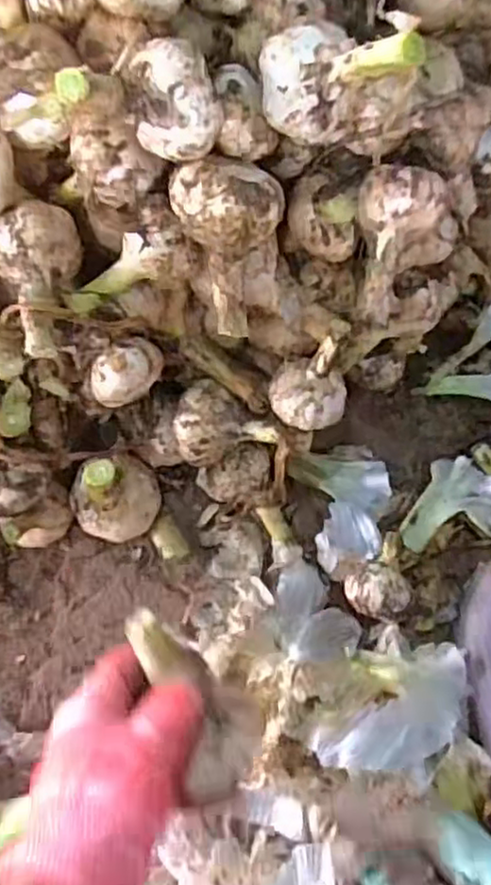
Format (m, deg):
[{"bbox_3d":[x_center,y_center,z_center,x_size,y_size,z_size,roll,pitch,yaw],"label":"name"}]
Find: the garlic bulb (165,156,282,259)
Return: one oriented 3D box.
[{"bbox_3d":[-0.008,-0.121,0.348,0.049,0.034,0.048,0,80,-1],"label":"garlic bulb"}]

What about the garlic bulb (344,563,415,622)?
[{"bbox_3d":[0.089,0.100,0.460,0.046,0.040,0.037,-4,80,-2],"label":"garlic bulb"}]

